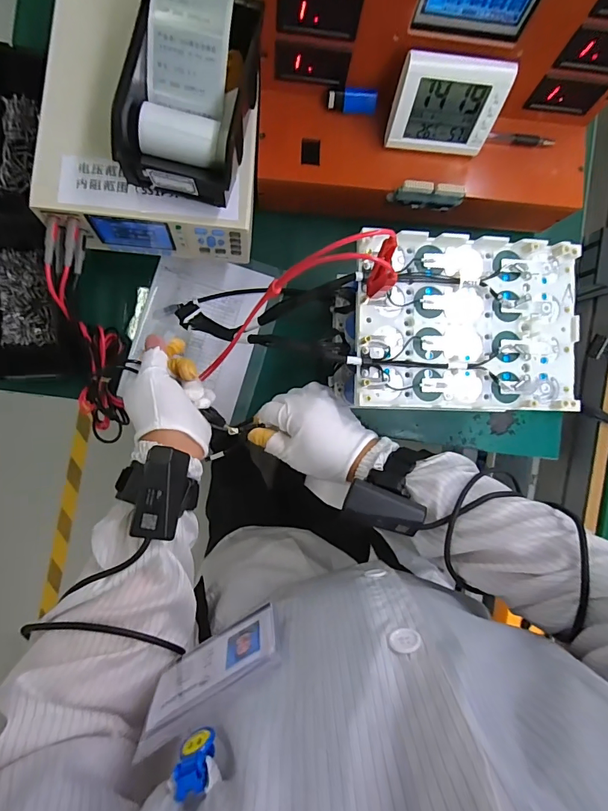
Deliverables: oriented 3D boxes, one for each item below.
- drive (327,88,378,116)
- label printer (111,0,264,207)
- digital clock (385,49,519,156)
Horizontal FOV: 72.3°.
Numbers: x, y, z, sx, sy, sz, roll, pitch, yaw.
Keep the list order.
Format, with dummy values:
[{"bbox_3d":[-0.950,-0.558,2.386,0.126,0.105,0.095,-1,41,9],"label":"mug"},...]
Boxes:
[{"bbox_3d":[0.055,-0.345,0.471,0.055,0.019,0.017,2,90,-6],"label":"drive"},{"bbox_3d":[-0.108,-0.294,0.401,0.109,0.074,0.184,12,89,-6],"label":"label printer"},{"bbox_3d":[0.153,-0.325,0.452,0.114,0.096,0.029,3,63,-7],"label":"digital clock"}]

